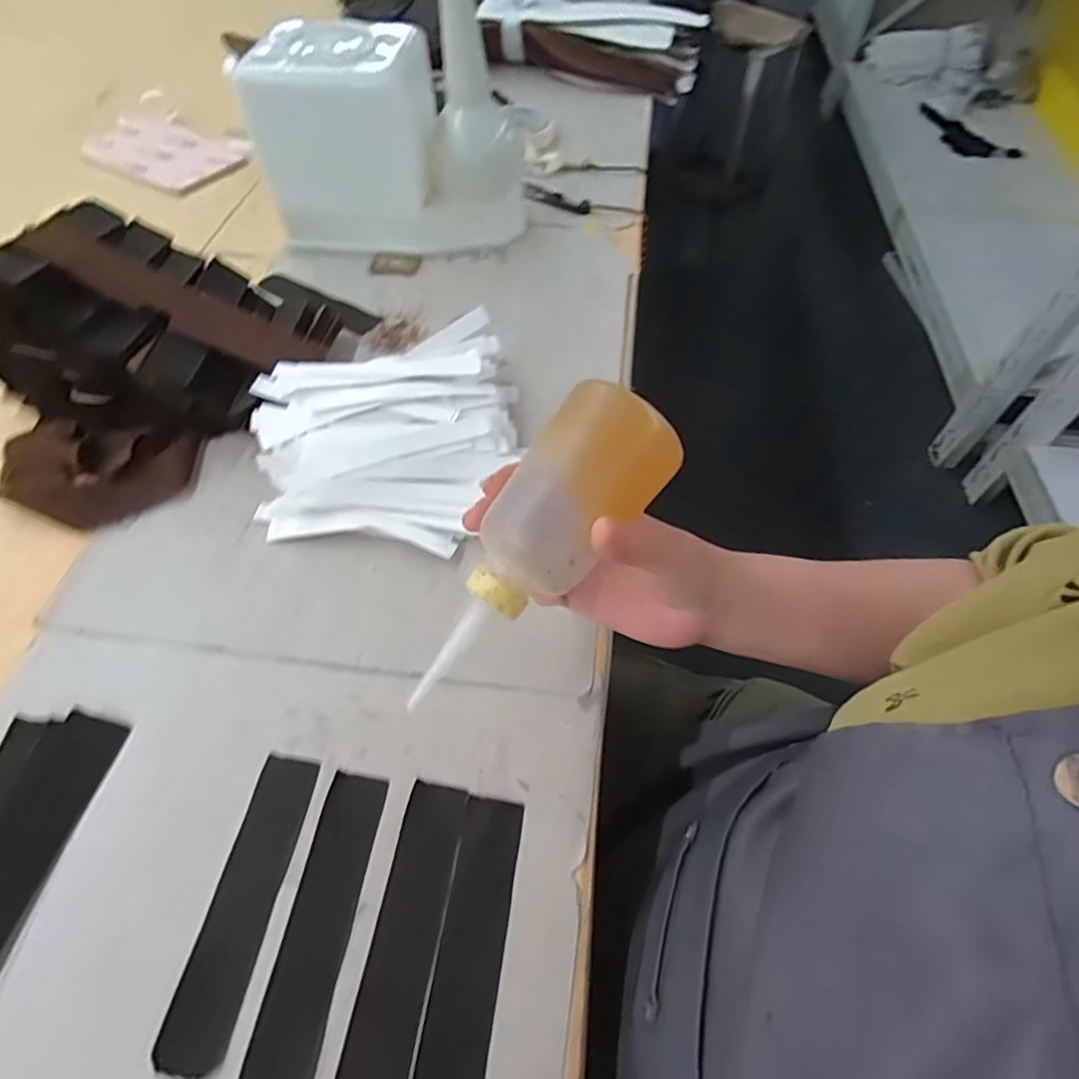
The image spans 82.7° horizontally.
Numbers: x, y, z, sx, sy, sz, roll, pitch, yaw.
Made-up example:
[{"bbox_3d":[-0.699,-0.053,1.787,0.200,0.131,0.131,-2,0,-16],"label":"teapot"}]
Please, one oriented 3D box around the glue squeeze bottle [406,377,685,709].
[{"bbox_3d":[-0.001,0.003,0.290,0.054,0.047,0.164,35,81,20],"label":"glue squeeze bottle"}]

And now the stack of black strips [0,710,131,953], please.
[{"bbox_3d":[-0.284,0.161,0.319,0.059,0.005,0.143,9,56,4],"label":"stack of black strips"}]

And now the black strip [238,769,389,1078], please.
[{"bbox_3d":[-0.110,0.191,0.309,0.032,0.004,0.137,7,56,3],"label":"black strip"}]

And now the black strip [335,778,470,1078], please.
[{"bbox_3d":[-0.065,0.194,0.304,0.031,0.005,0.137,9,56,4],"label":"black strip"}]

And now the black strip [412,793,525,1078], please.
[{"bbox_3d":[-0.033,0.202,0.302,0.031,0.004,0.137,8,55,3],"label":"black strip"}]

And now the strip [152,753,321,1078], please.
[{"bbox_3d":[-0.152,0.184,0.316,0.035,0.005,0.137,4,55,9],"label":"strip"}]

